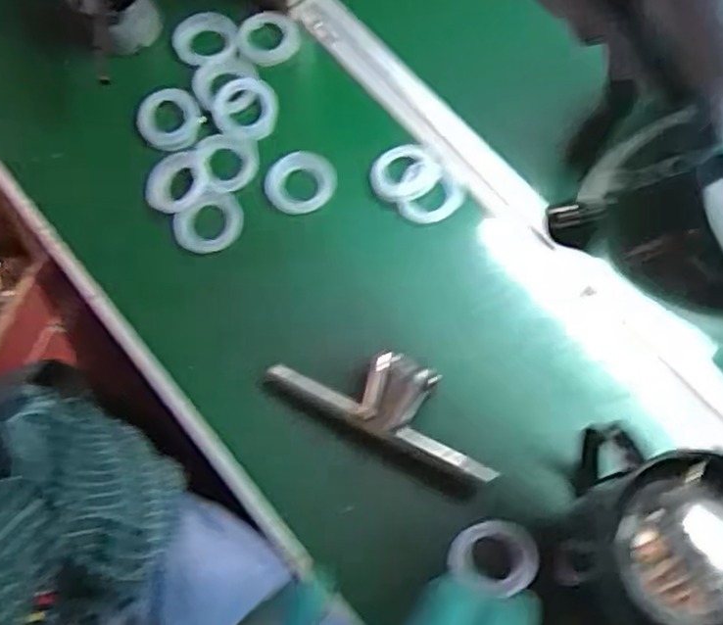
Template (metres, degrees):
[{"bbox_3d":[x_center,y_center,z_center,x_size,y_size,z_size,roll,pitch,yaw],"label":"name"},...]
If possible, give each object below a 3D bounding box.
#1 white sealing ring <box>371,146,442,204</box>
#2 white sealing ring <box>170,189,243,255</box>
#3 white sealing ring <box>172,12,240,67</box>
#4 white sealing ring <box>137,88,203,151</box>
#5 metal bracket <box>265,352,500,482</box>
[{"bbox_3d":[0.042,-0.129,0.644,0.064,0.013,0.054,-41,77,-13],"label":"white sealing ring"},{"bbox_3d":[-0.138,-0.082,0.637,0.065,0.017,0.049,-43,77,-14],"label":"white sealing ring"},{"bbox_3d":[-0.155,-0.274,0.692,0.063,0.012,0.054,5,71,0],"label":"white sealing ring"},{"bbox_3d":[-0.180,-0.187,0.659,0.055,0.013,0.063,14,72,4],"label":"white sealing ring"},{"bbox_3d":[0.023,0.069,0.569,0.201,0.058,0.067,24,73,7],"label":"metal bracket"}]

